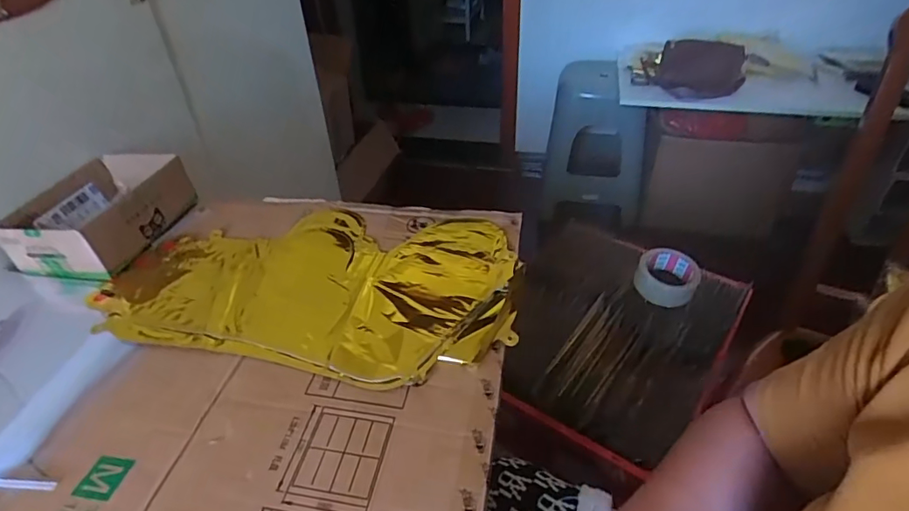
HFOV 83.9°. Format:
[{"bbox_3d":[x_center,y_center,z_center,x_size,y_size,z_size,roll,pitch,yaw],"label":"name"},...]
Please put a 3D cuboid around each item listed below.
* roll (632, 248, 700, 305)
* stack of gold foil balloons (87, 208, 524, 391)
[{"bbox_3d":[0.364,0.035,0.864,0.099,0.041,0.099,-2,38,1],"label":"roll"},{"bbox_3d":[-0.156,0.022,0.561,0.440,0.015,0.252,5,39,9],"label":"stack of gold foil balloons"}]

